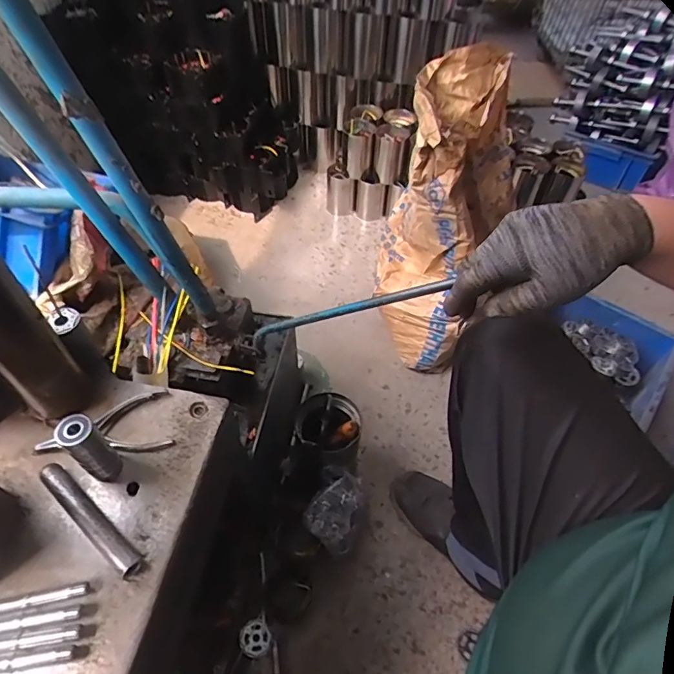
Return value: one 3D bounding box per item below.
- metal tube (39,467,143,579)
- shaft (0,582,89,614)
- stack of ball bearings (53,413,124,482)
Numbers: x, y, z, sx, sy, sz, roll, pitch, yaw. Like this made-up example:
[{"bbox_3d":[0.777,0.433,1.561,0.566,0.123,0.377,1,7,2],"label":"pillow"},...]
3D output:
[{"bbox_3d":[-0.238,0.171,0.448,0.145,0.019,0.020,34,59,23],"label":"metal tube"},{"bbox_3d":[-0.287,0.229,0.398,0.139,0.011,0.014,-10,53,-9],"label":"shaft"},{"bbox_3d":[-0.238,0.108,0.455,0.033,0.079,0.033,38,60,25],"label":"stack of ball bearings"}]

